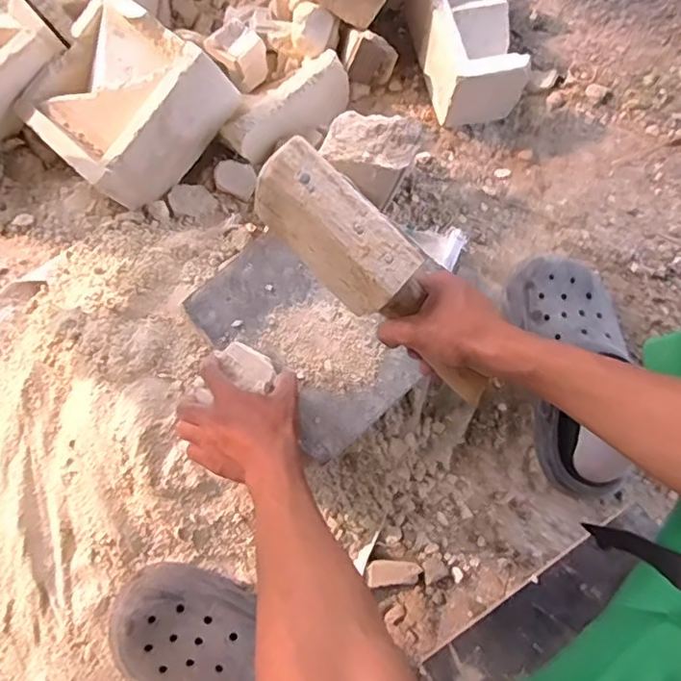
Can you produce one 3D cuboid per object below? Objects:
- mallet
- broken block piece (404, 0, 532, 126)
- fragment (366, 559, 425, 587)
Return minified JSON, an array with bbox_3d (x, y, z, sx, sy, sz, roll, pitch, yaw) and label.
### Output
[{"bbox_3d":[0.027,-0.047,0.493,0.254,0.087,0.062,46,77,-12],"label":"mallet"},{"bbox_3d":[0.164,-0.400,0.774,0.104,0.096,0.206,-14,75,-3],"label":"broken block piece"},{"bbox_3d":[0.058,0.250,0.631,0.057,0.016,0.025,-2,72,1],"label":"fragment"}]

